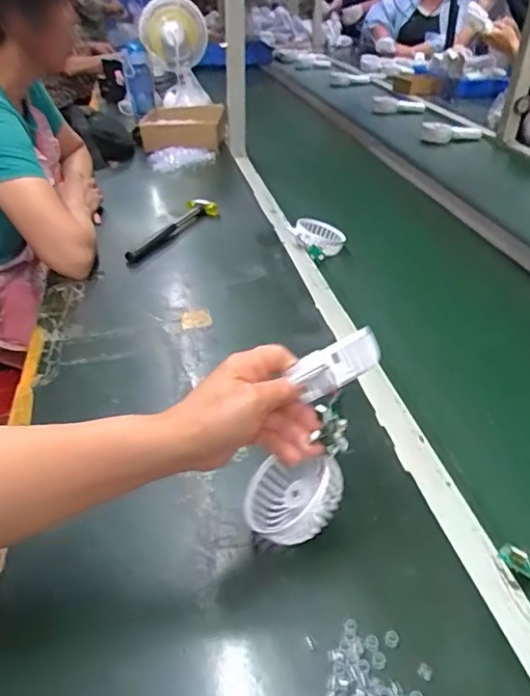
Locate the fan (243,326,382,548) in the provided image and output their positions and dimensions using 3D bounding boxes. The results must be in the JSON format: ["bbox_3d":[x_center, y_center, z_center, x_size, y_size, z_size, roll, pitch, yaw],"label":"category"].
[{"bbox_3d":[0.039,0.076,0.470,0.082,0.189,0.073,30,17,38],"label":"fan"}]

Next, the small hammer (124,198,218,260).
[{"bbox_3d":[-0.180,-0.221,1.031,0.058,0.036,0.242,19,40,28],"label":"small hammer"}]

